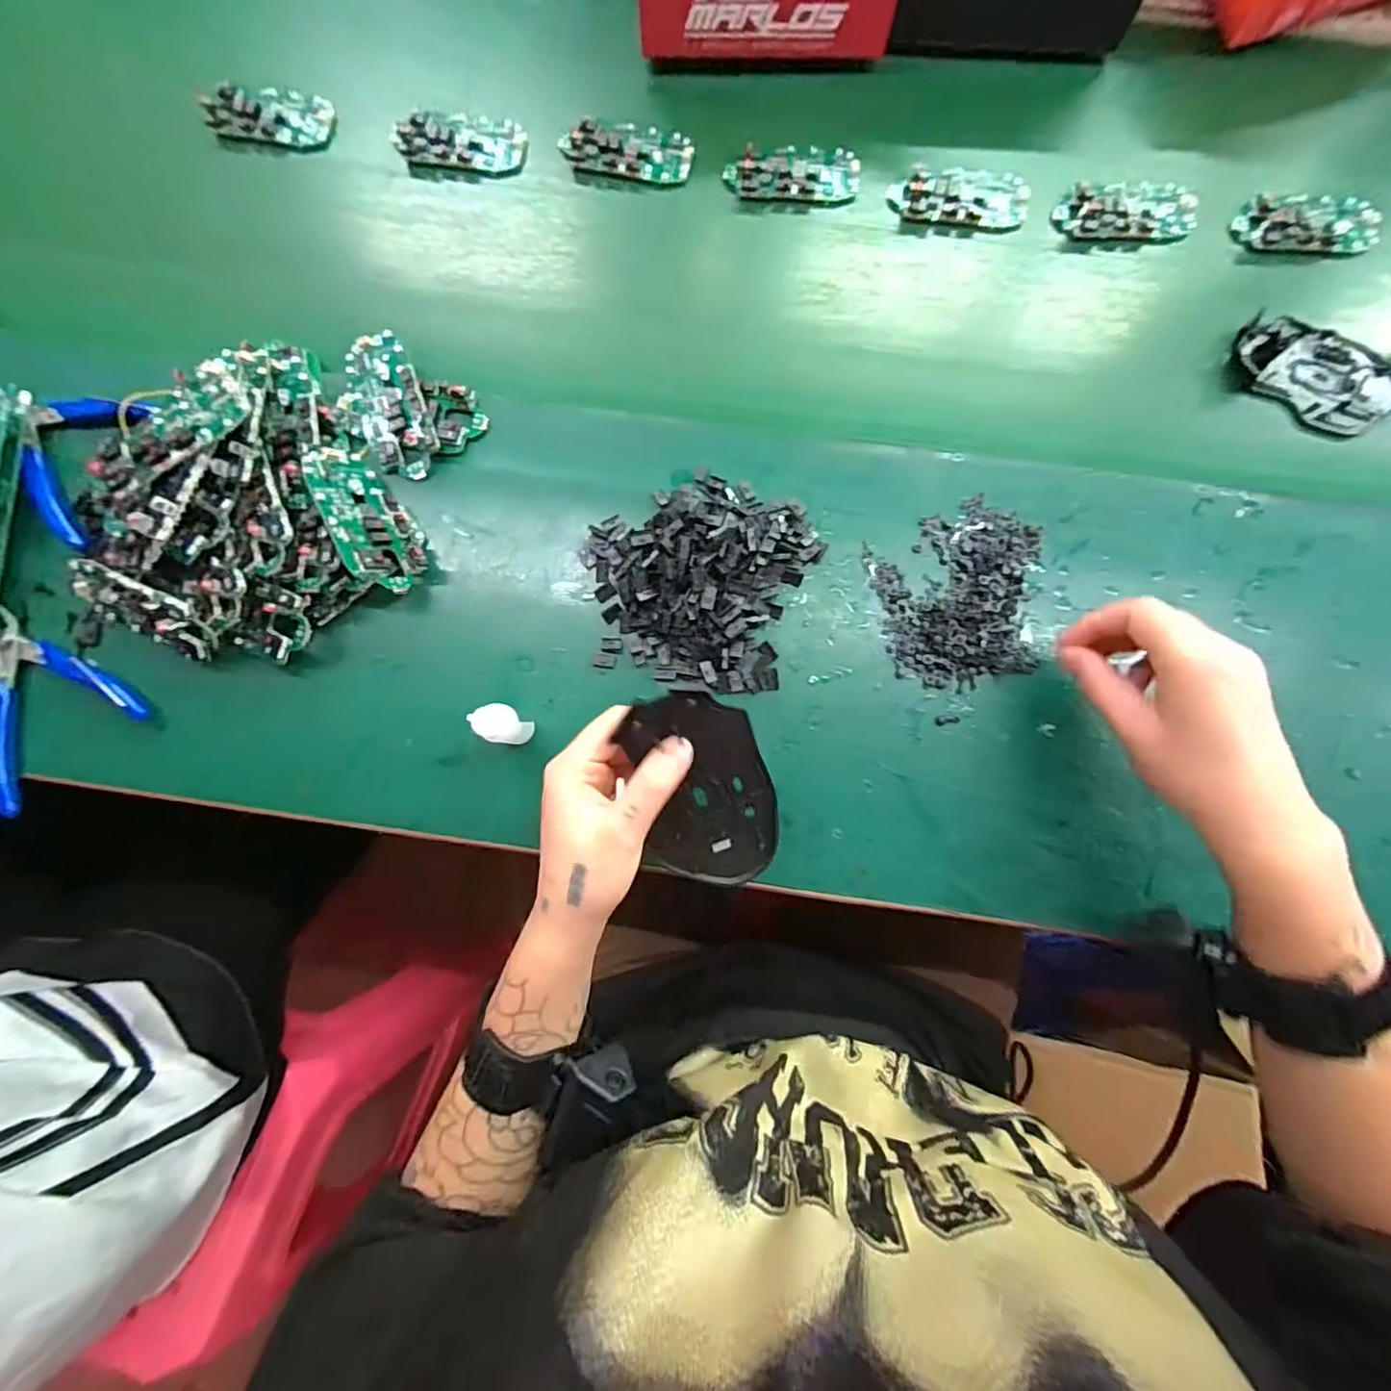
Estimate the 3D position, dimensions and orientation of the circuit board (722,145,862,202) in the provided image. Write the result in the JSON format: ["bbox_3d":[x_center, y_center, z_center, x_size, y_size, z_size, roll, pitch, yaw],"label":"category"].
[{"bbox_3d":[0.073,-0.391,0.440,0.097,0.013,0.043,1,81,1],"label":"circuit board"}]

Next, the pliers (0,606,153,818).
[{"bbox_3d":[-0.423,0.016,0.372,0.118,0.012,0.098,31,83,5],"label":"pliers"}]

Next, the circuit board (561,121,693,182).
[{"bbox_3d":[-0.052,-0.414,0.445,0.098,0.012,0.044,6,81,1],"label":"circuit board"}]

